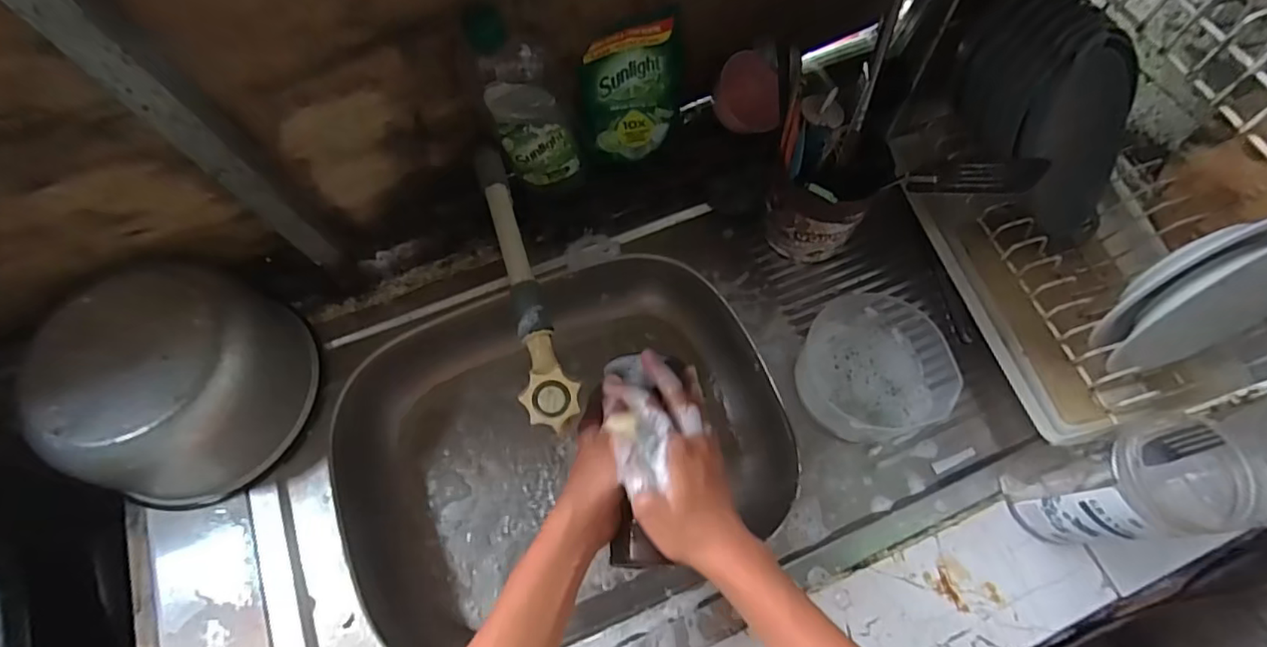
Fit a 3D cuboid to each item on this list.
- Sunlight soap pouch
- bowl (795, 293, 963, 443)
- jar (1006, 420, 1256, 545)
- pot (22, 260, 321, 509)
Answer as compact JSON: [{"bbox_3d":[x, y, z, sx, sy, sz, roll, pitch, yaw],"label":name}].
[{"bbox_3d":[-0.001,-0.256,0.657,0.108,0.165,0.034,-11,66,-6],"label":"Sunlight soap pouch"},{"bbox_3d":[0.259,0.046,0.628,0.156,0.041,0.147,0,66,-1],"label":"bowl"},{"bbox_3d":[0.411,0.143,0.509,0.085,0.164,0.077,-15,67,-7],"label":"jar"},{"bbox_3d":[-0.440,0.053,0.575,0.187,0.132,0.204,0,66,-1],"label":"pot"}]

